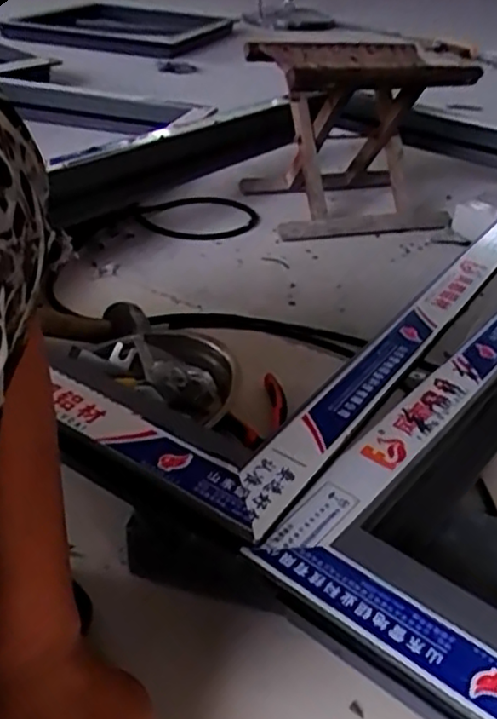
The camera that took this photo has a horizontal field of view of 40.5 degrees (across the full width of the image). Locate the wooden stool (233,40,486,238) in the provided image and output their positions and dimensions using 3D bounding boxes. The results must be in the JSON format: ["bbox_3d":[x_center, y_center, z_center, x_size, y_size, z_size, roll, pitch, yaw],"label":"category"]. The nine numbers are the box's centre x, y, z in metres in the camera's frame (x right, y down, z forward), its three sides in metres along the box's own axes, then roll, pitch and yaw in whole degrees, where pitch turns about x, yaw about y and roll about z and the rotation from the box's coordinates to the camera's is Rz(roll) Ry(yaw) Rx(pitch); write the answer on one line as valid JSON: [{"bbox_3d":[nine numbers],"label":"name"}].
[{"bbox_3d":[0.178,-0.395,1.158,0.321,0.253,0.232,-7,36,-15],"label":"wooden stool"}]

